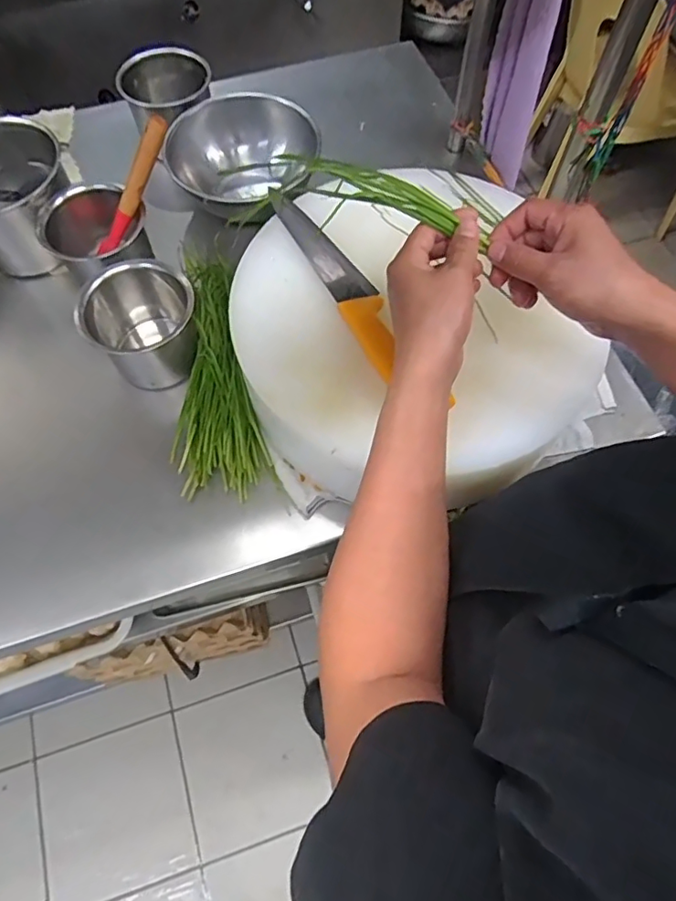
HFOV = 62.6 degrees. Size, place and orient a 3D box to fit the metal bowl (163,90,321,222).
[{"bbox_3d":[-0.119,-0.369,0.716,0.163,0.100,0.173,27,68,12],"label":"metal bowl"}]

